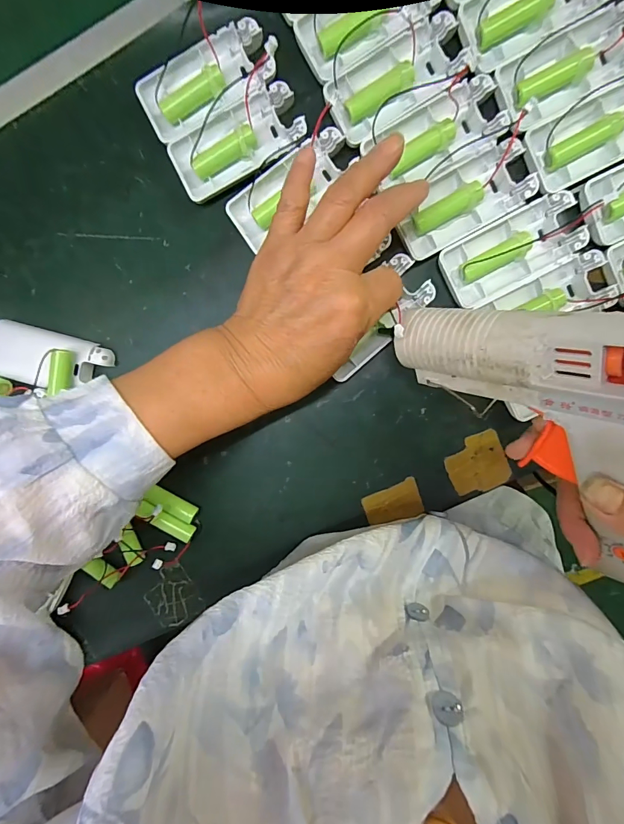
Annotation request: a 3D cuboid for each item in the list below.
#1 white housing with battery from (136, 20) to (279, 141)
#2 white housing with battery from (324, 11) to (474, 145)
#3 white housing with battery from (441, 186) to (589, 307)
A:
[{"bbox_3d":[-0.074,-0.231,0.280,0.093,0.013,0.043,-26,95,8],"label":"white housing with battery"},{"bbox_3d":[0.057,-0.224,0.272,0.094,0.016,0.042,-27,95,8],"label":"white housing with battery"},{"bbox_3d":[0.139,-0.112,0.280,0.091,0.016,0.044,-28,95,8],"label":"white housing with battery"}]

